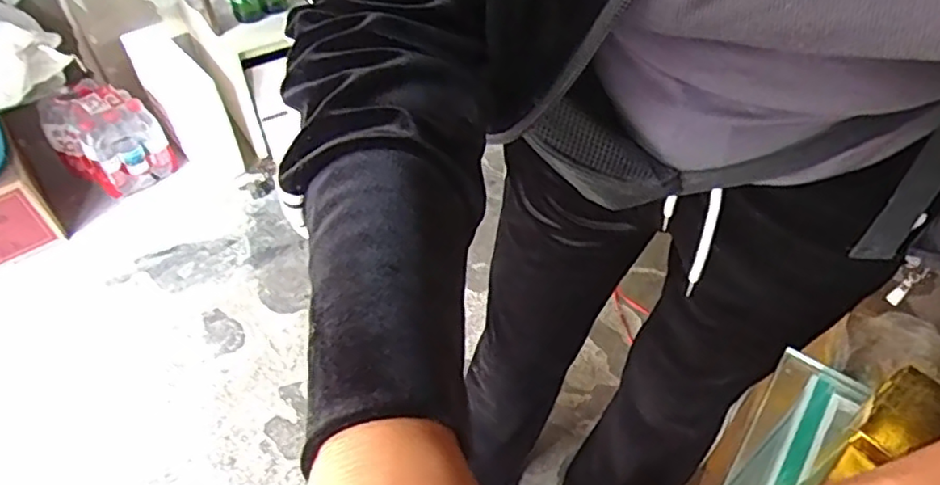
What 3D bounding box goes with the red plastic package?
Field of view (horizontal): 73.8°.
[{"bbox_3d":[-0.914,-0.263,1.586,0.228,0.253,0.153,-32,55,-25],"label":"red plastic package"}]

